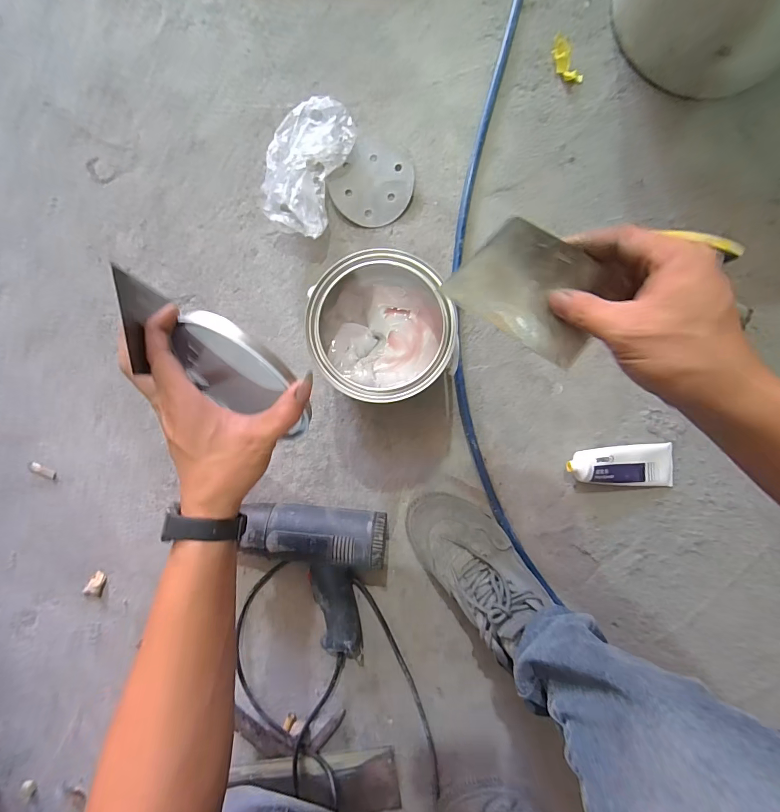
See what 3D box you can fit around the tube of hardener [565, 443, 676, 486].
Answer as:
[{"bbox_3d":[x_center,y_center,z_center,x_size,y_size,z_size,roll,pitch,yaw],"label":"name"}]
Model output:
[{"bbox_3d":[0.309,0.081,0.507,0.141,0.035,0.056,-3,89,1],"label":"tube of hardener"}]

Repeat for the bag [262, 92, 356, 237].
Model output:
[{"bbox_3d":[-0.114,-0.322,0.510,0.100,0.048,0.174,18,89,1],"label":"bag"}]

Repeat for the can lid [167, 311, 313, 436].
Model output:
[{"bbox_3d":[-0.126,-0.025,0.329,0.126,0.115,0.016,32,58,3],"label":"can lid"}]

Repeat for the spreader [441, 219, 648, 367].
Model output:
[{"bbox_3d":[0.105,-0.085,0.276,0.108,0.005,0.073,33,120,3],"label":"spreader"}]

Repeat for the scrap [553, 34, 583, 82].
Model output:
[{"bbox_3d":[0.237,-0.462,0.507,0.025,0.018,0.060,-27,90,2],"label":"scrap"}]

